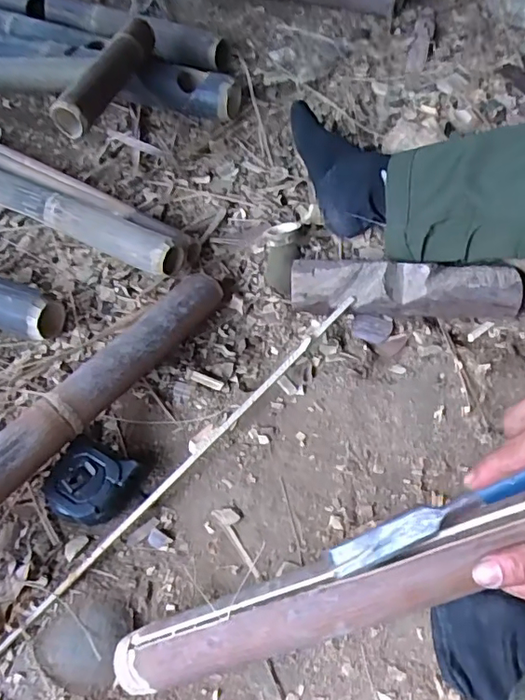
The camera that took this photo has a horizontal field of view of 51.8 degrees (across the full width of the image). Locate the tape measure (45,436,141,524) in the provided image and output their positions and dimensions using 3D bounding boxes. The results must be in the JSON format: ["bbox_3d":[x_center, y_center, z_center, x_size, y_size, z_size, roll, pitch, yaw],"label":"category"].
[{"bbox_3d":[-0.181,0.142,0.573,0.081,0.034,0.081,25,63,19],"label":"tape measure"}]

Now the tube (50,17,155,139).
[{"bbox_3d":[-0.242,-0.423,0.828,0.059,0.062,0.239,13,60,13],"label":"tube"}]

